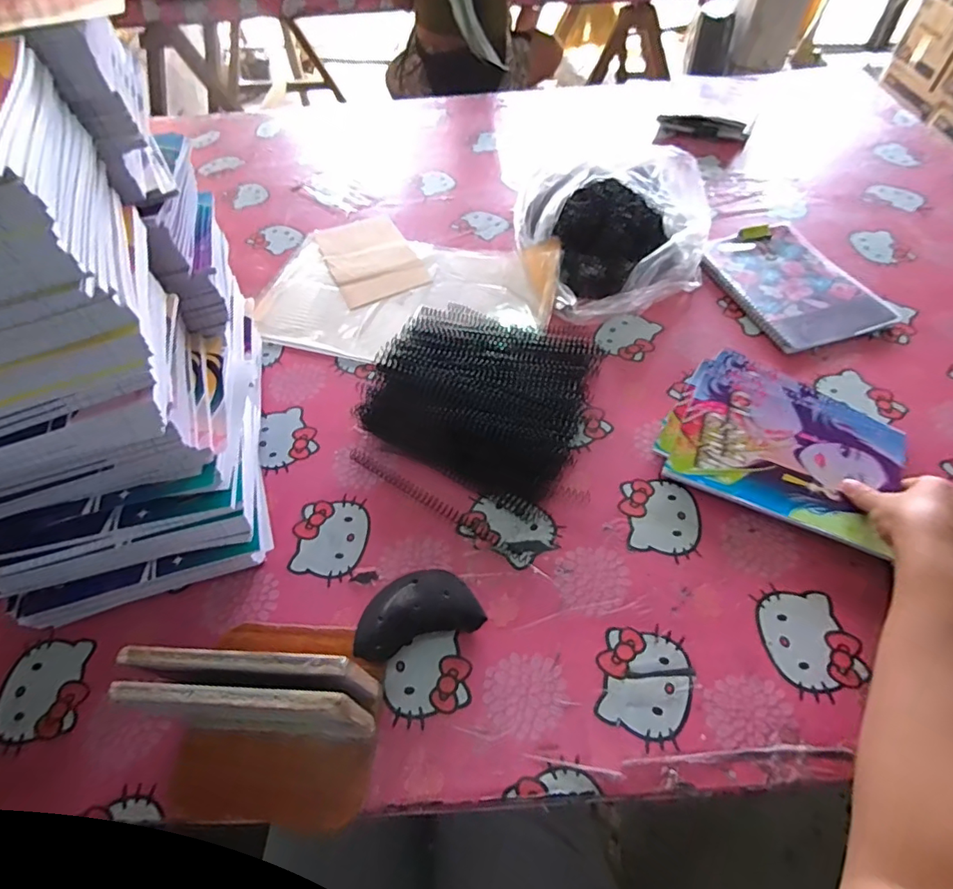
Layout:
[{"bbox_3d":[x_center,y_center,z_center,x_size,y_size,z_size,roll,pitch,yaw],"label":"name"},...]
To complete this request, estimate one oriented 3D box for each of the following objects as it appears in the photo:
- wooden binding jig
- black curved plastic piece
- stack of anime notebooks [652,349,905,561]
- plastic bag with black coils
[{"bbox_3d":[-0.164,0.186,0.357,0.170,0.116,0.136,3,55,4],"label":"wooden binding jig"},{"bbox_3d":[-0.053,0.142,0.433,0.103,0.031,0.063,-17,56,-9],"label":"black curved plastic piece"},{"bbox_3d":[0.308,-0.007,0.511,0.203,0.016,0.195,28,61,20],"label":"stack of anime notebooks"},{"bbox_3d":[0.196,-0.299,0.692,0.260,0.089,0.262,-14,56,-8],"label":"plastic bag with black coils"}]

